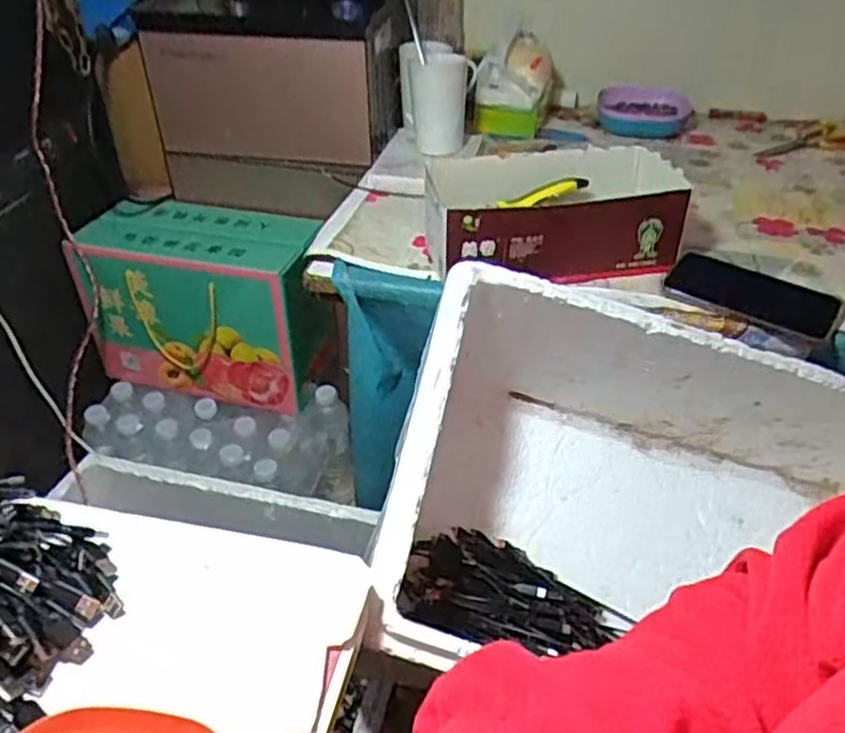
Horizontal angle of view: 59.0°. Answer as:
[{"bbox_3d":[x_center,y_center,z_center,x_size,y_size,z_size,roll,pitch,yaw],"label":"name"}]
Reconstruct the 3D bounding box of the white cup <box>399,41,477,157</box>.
[{"bbox_3d":[0.019,-0.382,1.044,0.105,0.129,0.132,1,38,1],"label":"white cup"}]

